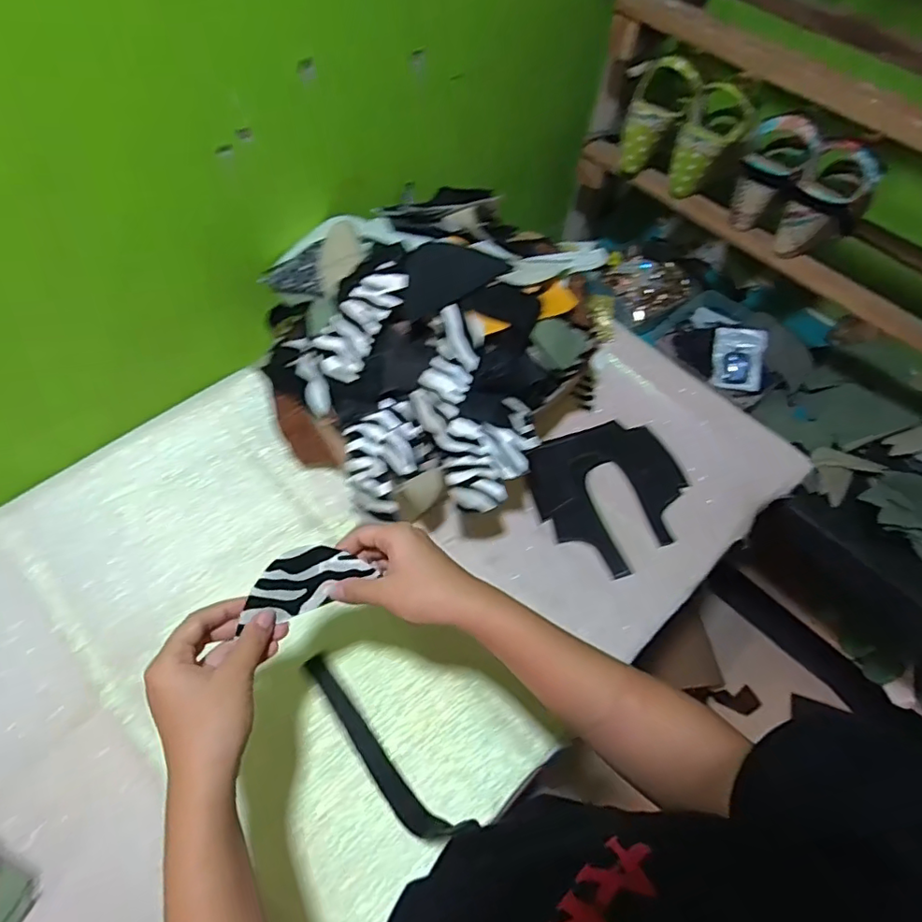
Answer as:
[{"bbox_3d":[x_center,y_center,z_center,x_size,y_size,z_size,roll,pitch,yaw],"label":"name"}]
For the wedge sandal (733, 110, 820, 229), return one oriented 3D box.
[{"bbox_3d":[0.399,-0.370,0.726,0.071,0.146,0.095,28,61,11],"label":"wedge sandal"}]

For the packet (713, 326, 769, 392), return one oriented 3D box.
[{"bbox_3d":[0.446,-0.163,0.886,0.074,0.021,0.098,4,93,7],"label":"packet"}]

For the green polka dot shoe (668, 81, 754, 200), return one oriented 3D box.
[{"bbox_3d":[0.336,-0.430,0.749,0.081,0.132,0.062,24,60,9],"label":"green polka dot shoe"}]

